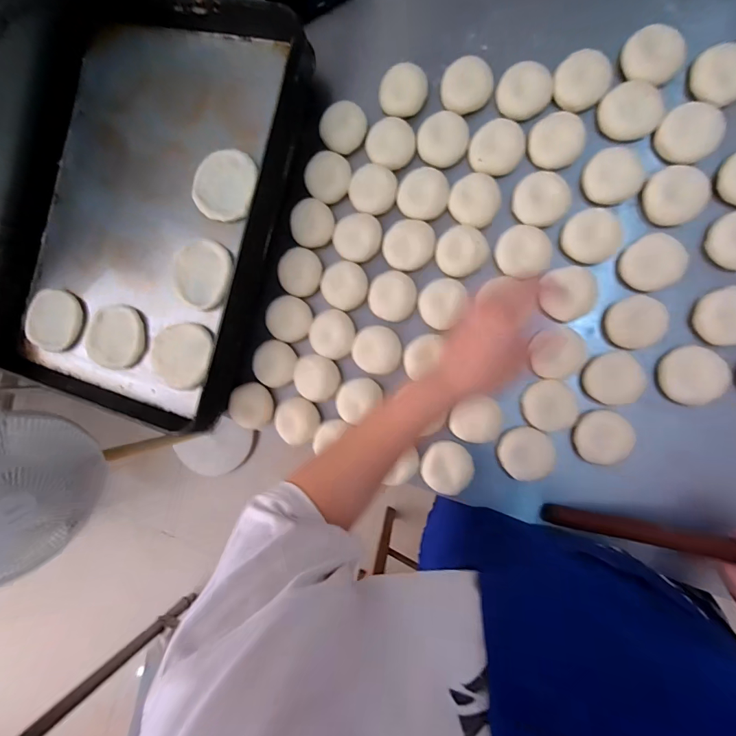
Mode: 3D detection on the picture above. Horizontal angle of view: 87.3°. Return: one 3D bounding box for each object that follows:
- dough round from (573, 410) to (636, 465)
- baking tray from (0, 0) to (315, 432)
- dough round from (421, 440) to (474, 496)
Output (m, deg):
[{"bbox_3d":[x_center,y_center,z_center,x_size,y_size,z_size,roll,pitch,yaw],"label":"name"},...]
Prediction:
[{"bbox_3d":[0.311,0.092,0.508,0.066,0.023,0.067,0,89,12],"label":"dough round"},{"bbox_3d":[-0.347,-0.248,0.585,0.420,0.067,0.594,18,92,9],"label":"baking tray"},{"bbox_3d":[0.112,0.140,0.546,0.069,0.021,0.068,28,95,11],"label":"dough round"}]

